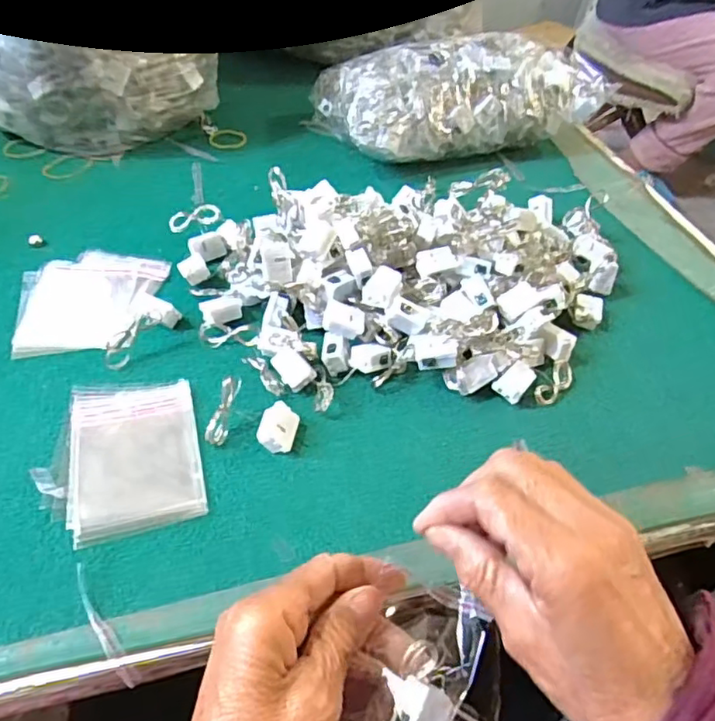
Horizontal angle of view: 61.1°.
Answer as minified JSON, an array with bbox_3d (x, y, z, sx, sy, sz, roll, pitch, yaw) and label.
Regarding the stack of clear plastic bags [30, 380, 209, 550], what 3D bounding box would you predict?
[{"bbox_3d":[-0.139,0.053,0.357,0.086,0.007,0.108,-10,49,-15],"label":"stack of clear plastic bags"}]

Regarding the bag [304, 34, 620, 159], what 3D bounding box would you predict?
[{"bbox_3d":[0.104,-0.276,0.634,0.276,0.091,0.139,-12,50,-17],"label":"bag"}]

